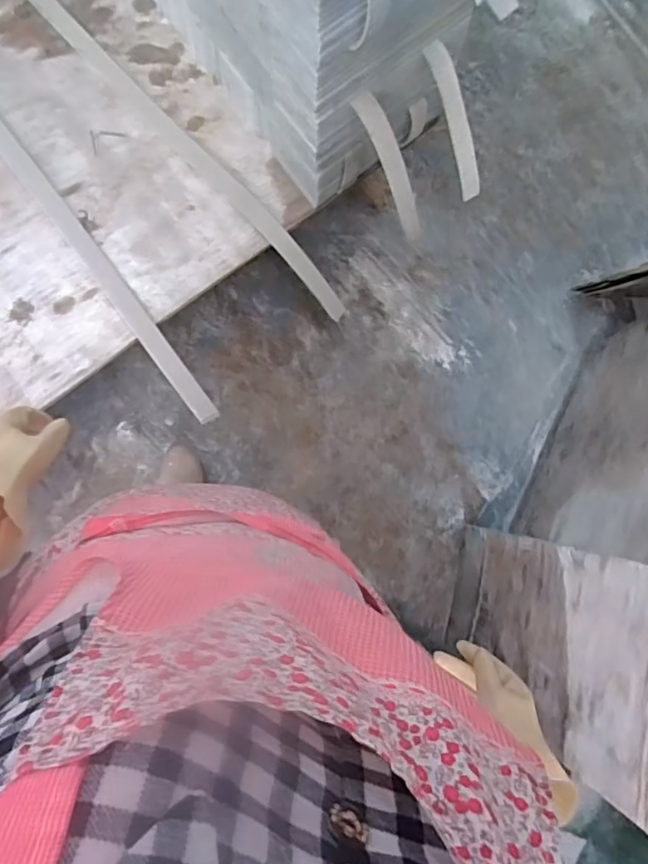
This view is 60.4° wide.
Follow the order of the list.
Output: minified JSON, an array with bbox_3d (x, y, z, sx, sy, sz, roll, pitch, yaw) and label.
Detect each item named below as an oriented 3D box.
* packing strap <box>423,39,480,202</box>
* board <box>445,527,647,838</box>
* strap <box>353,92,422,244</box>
[{"bbox_3d":[0.209,-0.484,0.881,0.029,0.033,0.233,-35,127,-9],"label":"packing strap"},{"bbox_3d":[0.372,0.340,0.876,0.017,0.675,0.306,12,84,-11],"label":"board"},{"bbox_3d":[0.110,-0.410,0.875,0.032,0.024,0.231,-37,125,-9],"label":"strap"}]

